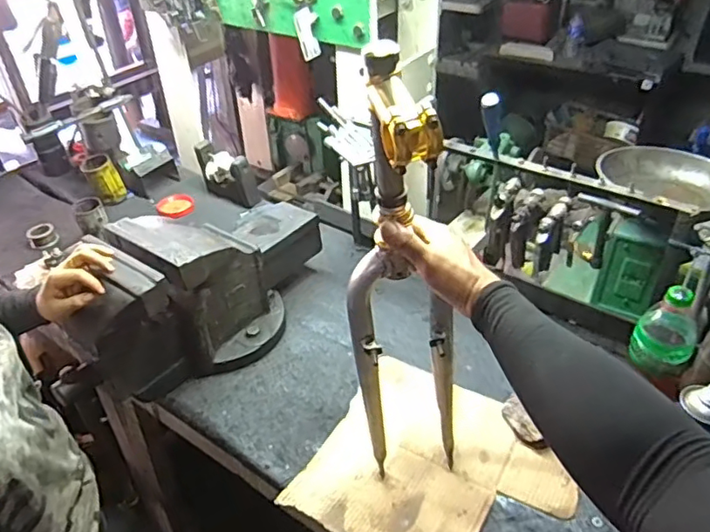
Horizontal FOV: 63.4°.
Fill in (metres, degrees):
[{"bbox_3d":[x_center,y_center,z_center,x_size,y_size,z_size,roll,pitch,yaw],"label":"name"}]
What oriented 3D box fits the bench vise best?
[{"bbox_3d":[-0.255,0.024,1.063,0.208,0.274,0.511,30,48,34],"label":"bench vise"}]

